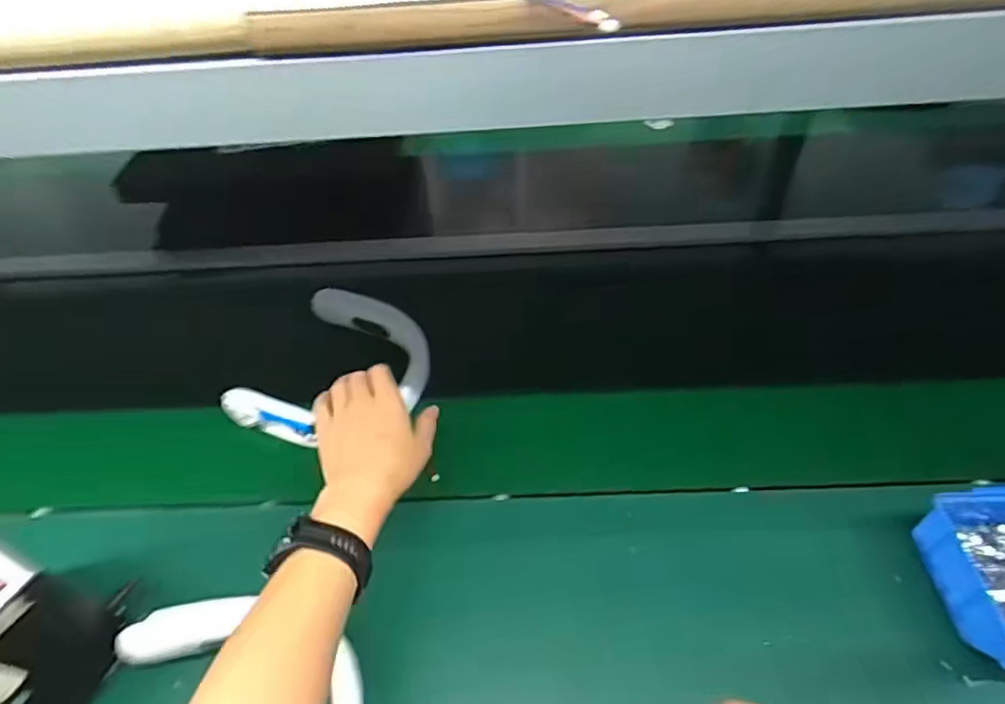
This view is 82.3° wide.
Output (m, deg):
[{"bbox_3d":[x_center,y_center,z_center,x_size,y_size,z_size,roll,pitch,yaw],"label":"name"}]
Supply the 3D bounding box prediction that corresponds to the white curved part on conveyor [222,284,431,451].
[{"bbox_3d":[-0.195,0.022,0.719,0.196,0.047,0.219,14,49,16],"label":"white curved part on conveyor"}]

